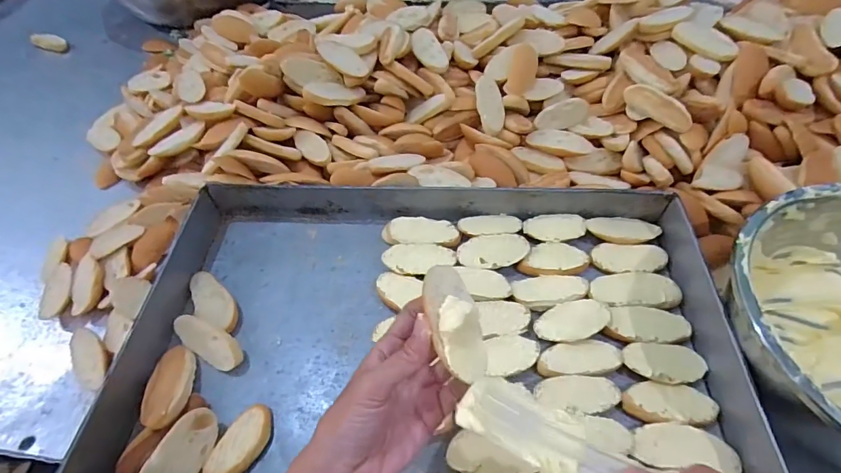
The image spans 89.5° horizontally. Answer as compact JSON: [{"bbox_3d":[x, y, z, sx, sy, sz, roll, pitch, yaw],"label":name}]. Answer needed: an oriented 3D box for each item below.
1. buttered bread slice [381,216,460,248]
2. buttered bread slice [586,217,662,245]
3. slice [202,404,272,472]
[{"bbox_3d":[0.001,-0.005,0.556,0.100,0.012,0.043,3,54,5],"label":"buttered bread slice"},{"bbox_3d":[0.255,-0.008,0.535,0.081,0.017,0.044,8,55,9],"label":"buttered bread slice"},{"bbox_3d":[-0.179,0.206,0.419,0.039,0.015,0.079,22,58,18],"label":"slice"}]

